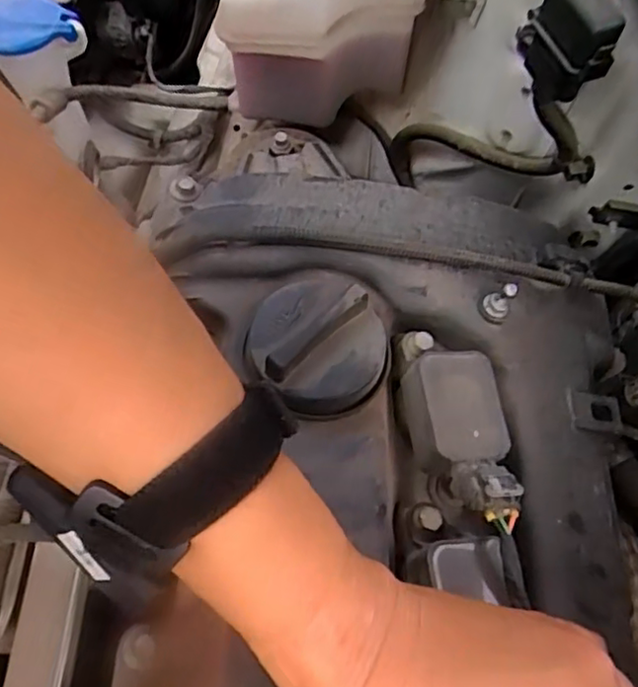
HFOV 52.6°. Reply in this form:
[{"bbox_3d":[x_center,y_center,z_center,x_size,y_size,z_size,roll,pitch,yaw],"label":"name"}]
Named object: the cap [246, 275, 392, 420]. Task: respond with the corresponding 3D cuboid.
[{"bbox_3d":[-0.001,-0.002,0.300,0.067,0.028,0.065,1,63,-3],"label":"cap"}]

